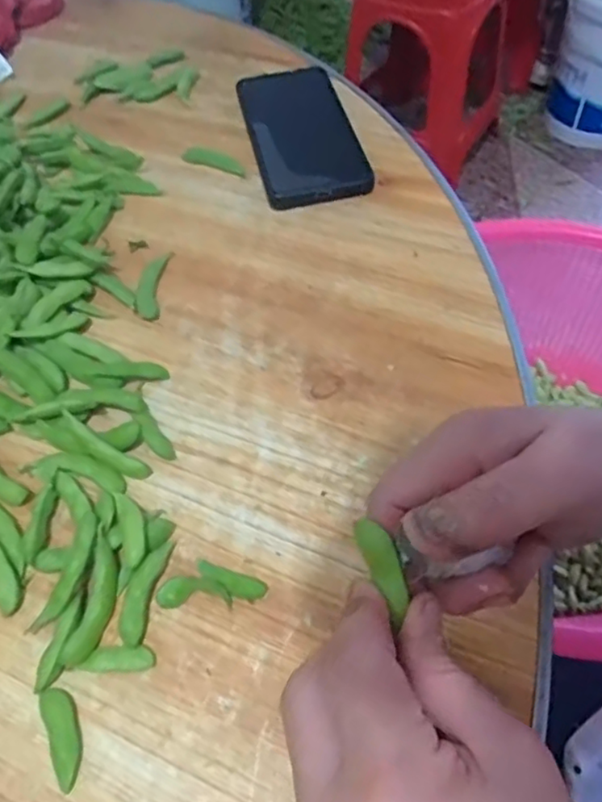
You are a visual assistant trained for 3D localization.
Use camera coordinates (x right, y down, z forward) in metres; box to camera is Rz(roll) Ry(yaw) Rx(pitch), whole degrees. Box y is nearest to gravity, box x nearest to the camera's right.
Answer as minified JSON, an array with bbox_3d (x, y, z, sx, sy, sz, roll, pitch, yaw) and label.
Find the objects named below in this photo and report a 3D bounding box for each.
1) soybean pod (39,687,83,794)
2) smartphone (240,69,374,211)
[{"bbox_3d":[-0.100,0.140,0.259,0.013,0.004,0.040,-25,59,-13],"label":"soybean pod"},{"bbox_3d":[-0.001,-0.206,0.467,0.075,0.015,0.163,-13,58,-5],"label":"smartphone"}]

